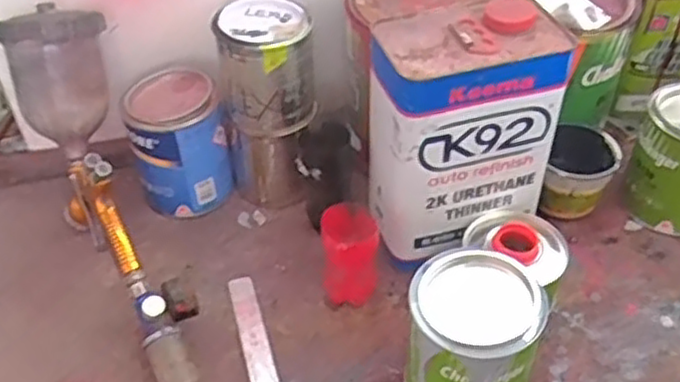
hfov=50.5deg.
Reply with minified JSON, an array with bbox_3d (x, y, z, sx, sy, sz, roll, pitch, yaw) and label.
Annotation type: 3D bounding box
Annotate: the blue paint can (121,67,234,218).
[{"bbox_3d":[-0.181,-0.050,0.818,0.099,0.135,0.097,-1,43,1],"label":"blue paint can"}]

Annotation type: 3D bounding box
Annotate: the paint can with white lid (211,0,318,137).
[{"bbox_3d":[-0.076,-0.130,0.766,0.101,0.112,0.103,-6,44,-4],"label":"paint can with white lid"}]

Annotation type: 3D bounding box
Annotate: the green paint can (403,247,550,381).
[{"bbox_3d":[0.112,0.134,0.620,0.105,0.139,0.096,13,45,16],"label":"green paint can"}]

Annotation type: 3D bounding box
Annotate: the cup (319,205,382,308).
[{"bbox_3d":[0.011,0.064,0.726,0.053,0.101,0.055,-1,43,1],"label":"cup"}]

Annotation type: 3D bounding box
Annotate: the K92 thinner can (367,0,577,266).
[{"bbox_3d":[0.119,-0.065,0.708,0.172,0.212,0.111,-14,45,-12],"label":"K92 thinner can"}]

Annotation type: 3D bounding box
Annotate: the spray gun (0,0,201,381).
[{"bbox_3d":[-0.209,0.000,0.696,0.103,0.236,0.435,-23,47,-22],"label":"spray gun"}]

